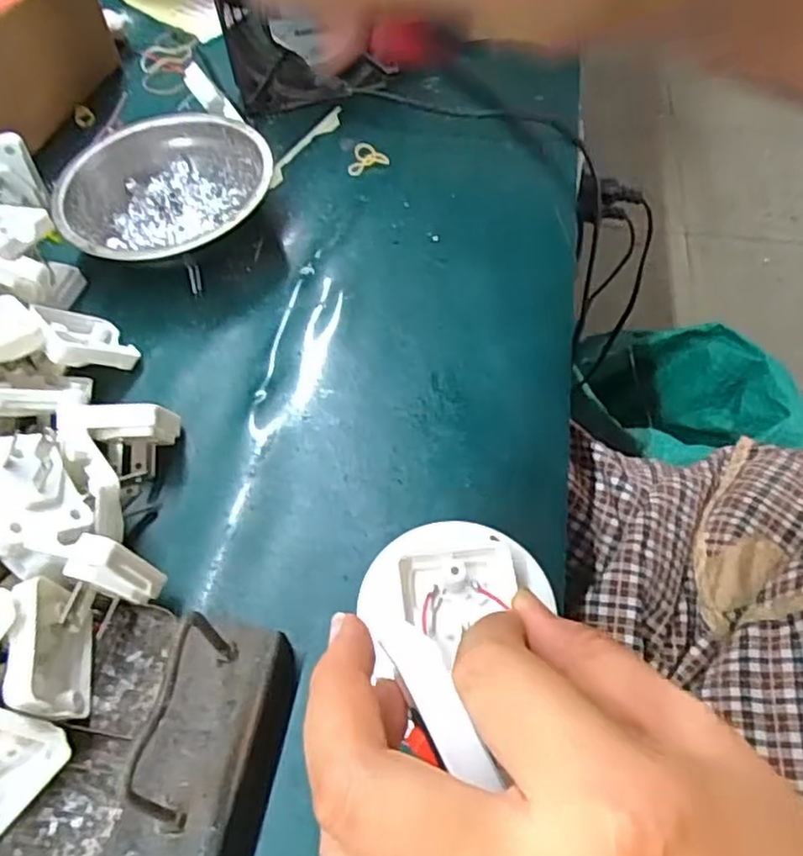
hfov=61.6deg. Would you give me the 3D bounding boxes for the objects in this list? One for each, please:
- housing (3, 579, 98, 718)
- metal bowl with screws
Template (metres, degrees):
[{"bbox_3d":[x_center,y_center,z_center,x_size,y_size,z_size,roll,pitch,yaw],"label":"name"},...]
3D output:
[{"bbox_3d":[-0.137,0.086,0.258,0.017,0.041,0.048,-17,56,5],"label":"housing"},{"bbox_3d":[-0.140,-0.138,0.409,0.122,0.044,0.117,1,57,-1],"label":"metal bowl with screws"}]

